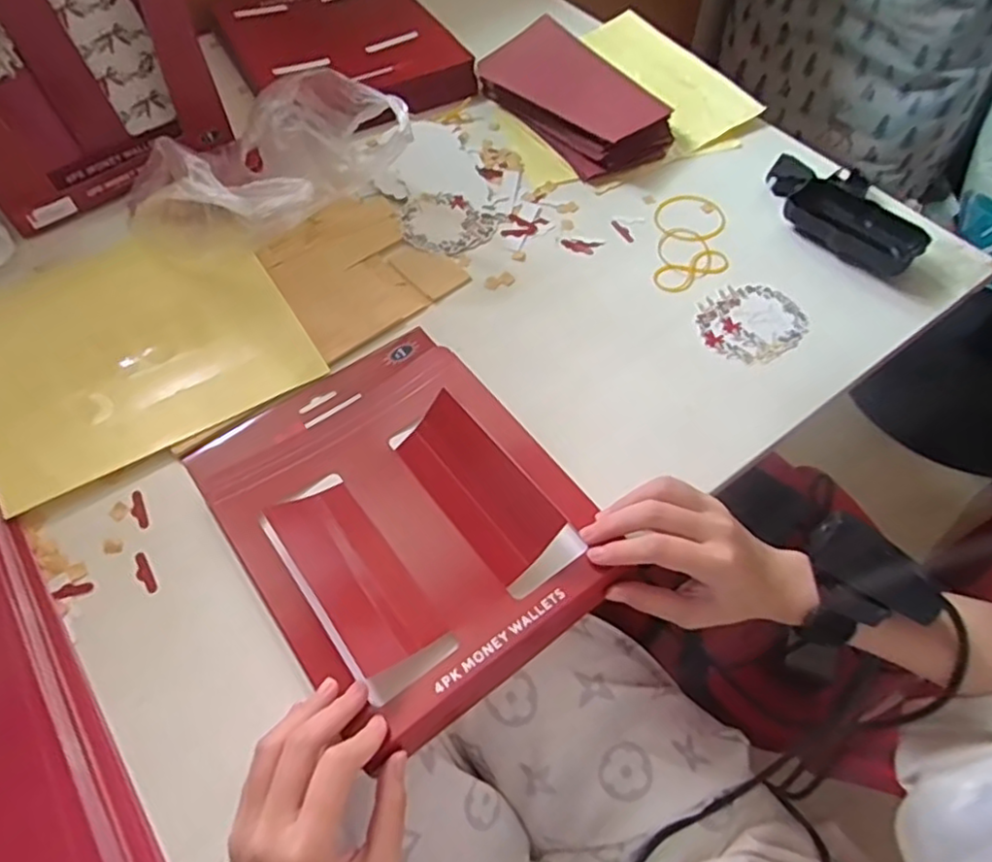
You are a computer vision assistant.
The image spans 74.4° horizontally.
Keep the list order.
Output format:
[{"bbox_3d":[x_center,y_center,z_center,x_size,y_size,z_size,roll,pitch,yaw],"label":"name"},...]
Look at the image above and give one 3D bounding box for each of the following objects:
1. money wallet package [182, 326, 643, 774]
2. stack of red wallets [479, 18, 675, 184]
[{"bbox_3d":[-0.060,0.047,0.416,0.192,0.028,0.241,-33,65,-20],"label":"money wallet package"},{"bbox_3d":[0.072,-0.328,0.635,0.101,0.048,0.198,-33,65,-20],"label":"stack of red wallets"}]

